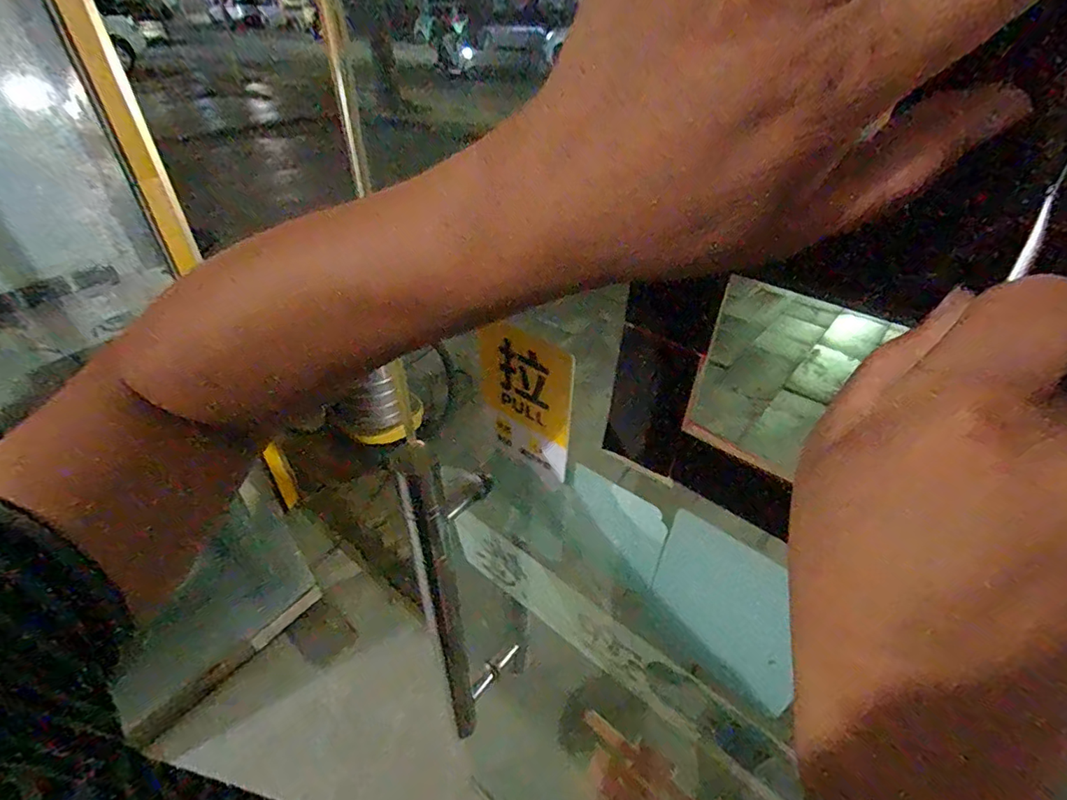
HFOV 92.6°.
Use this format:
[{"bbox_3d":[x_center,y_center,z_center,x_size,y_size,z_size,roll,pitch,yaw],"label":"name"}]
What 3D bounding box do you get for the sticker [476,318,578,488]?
[{"bbox_3d":[-0.006,0.001,0.361,0.074,0.113,0.006,25,45,26],"label":"sticker"}]

